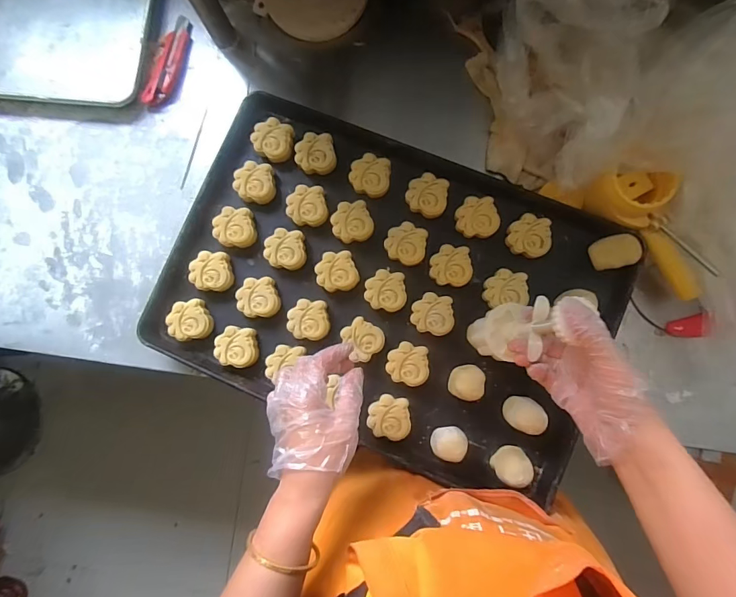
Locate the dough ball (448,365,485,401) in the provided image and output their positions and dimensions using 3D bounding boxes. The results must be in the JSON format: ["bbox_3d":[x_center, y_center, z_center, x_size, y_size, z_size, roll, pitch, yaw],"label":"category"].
[{"bbox_3d":[0.130,0.110,0.549,0.042,0.047,0.042,0,87,3],"label":"dough ball"}]

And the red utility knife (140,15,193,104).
[{"bbox_3d":[-0.317,-0.377,0.654,0.042,0.021,0.150,14,88,4],"label":"red utility knife"}]

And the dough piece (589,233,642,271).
[{"bbox_3d":[0.329,-0.062,0.545,0.061,0.006,0.042,-14,85,18],"label":"dough piece"}]

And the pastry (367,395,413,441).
[{"bbox_3d":[0.029,0.159,0.550,0.056,0.011,0.055,3,87,4],"label":"pastry"}]

